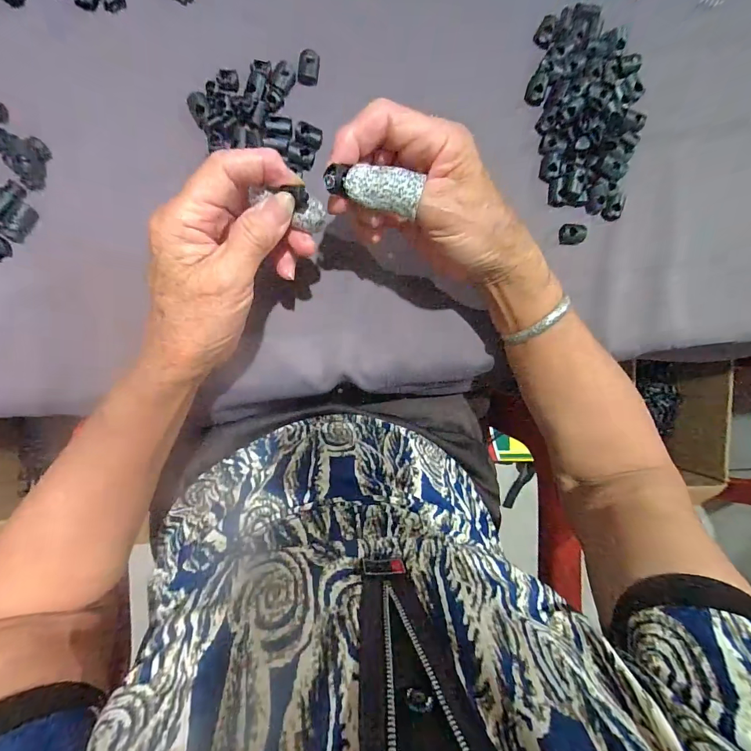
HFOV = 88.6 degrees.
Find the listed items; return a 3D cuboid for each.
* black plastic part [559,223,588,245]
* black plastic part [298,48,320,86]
[{"bbox_3d":[0.167,-0.120,0.325,0.019,0.011,0.017,-8,93,-7],"label":"black plastic part"},{"bbox_3d":[-0.051,-0.239,0.299,0.015,0.008,0.022,7,91,-8],"label":"black plastic part"}]

